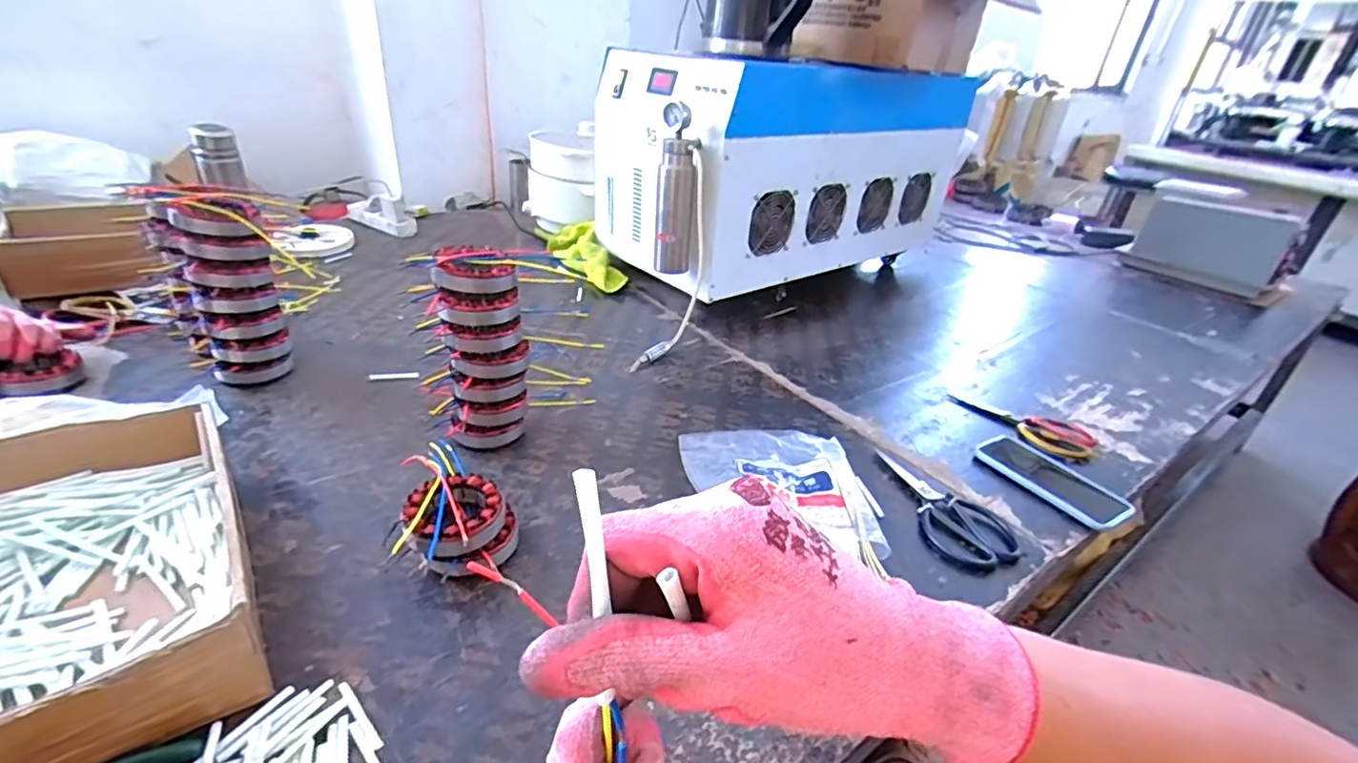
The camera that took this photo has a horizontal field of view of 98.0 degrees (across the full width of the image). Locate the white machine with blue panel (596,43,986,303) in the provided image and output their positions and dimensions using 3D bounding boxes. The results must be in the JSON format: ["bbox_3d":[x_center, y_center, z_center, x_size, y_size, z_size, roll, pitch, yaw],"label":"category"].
[{"bbox_3d":[0.245,-0.461,1.252,0.826,0.357,0.371,-16,39,-33],"label":"white machine with blue panel"}]

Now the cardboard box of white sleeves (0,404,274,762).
[{"bbox_3d":[-0.473,0.144,0.441,0.244,0.081,0.320,-17,39,-34],"label":"cardboard box of white sleeves"}]

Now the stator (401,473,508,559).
[{"bbox_3d":[-0.203,0.119,0.536,0.085,0.028,0.088,6,32,-4],"label":"stator"}]

